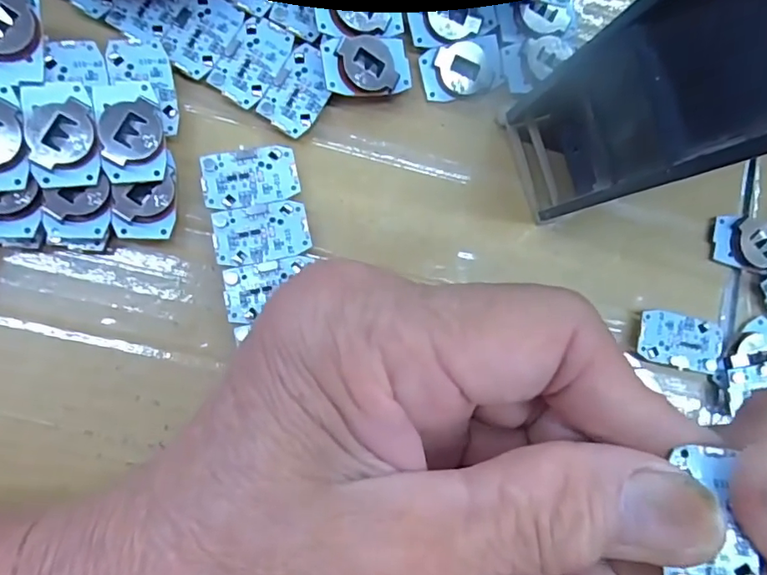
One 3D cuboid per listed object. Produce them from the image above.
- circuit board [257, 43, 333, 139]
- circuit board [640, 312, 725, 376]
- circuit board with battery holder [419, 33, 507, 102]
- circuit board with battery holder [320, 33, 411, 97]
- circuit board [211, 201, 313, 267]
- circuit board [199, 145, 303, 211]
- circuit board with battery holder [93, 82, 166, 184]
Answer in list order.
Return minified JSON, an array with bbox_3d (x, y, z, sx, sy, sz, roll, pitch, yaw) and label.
[{"bbox_3d":[-0.027,-0.065,0.173,0.017,0.004,0.030,29,83,-4],"label":"circuit board"},{"bbox_3d":[0.103,0.019,0.183,0.031,0.006,0.018,10,85,-6],"label":"circuit board"},{"bbox_3d":[0.028,-0.075,0.182,0.029,0.004,0.017,-17,104,-4],"label":"circuit board with battery holder"},{"bbox_3d":[-0.005,-0.071,0.172,0.028,0.011,0.018,-5,86,-7],"label":"circuit board with battery holder"},{"bbox_3d":[-0.038,-0.017,0.166,0.029,0.004,0.018,-12,87,-8],"label":"circuit board"},{"bbox_3d":[-0.042,-0.035,0.167,0.029,0.004,0.018,-10,87,-8],"label":"circuit board"},{"bbox_3d":[-0.075,-0.046,0.157,0.017,0.007,0.029,-7,87,-7],"label":"circuit board with battery holder"}]

